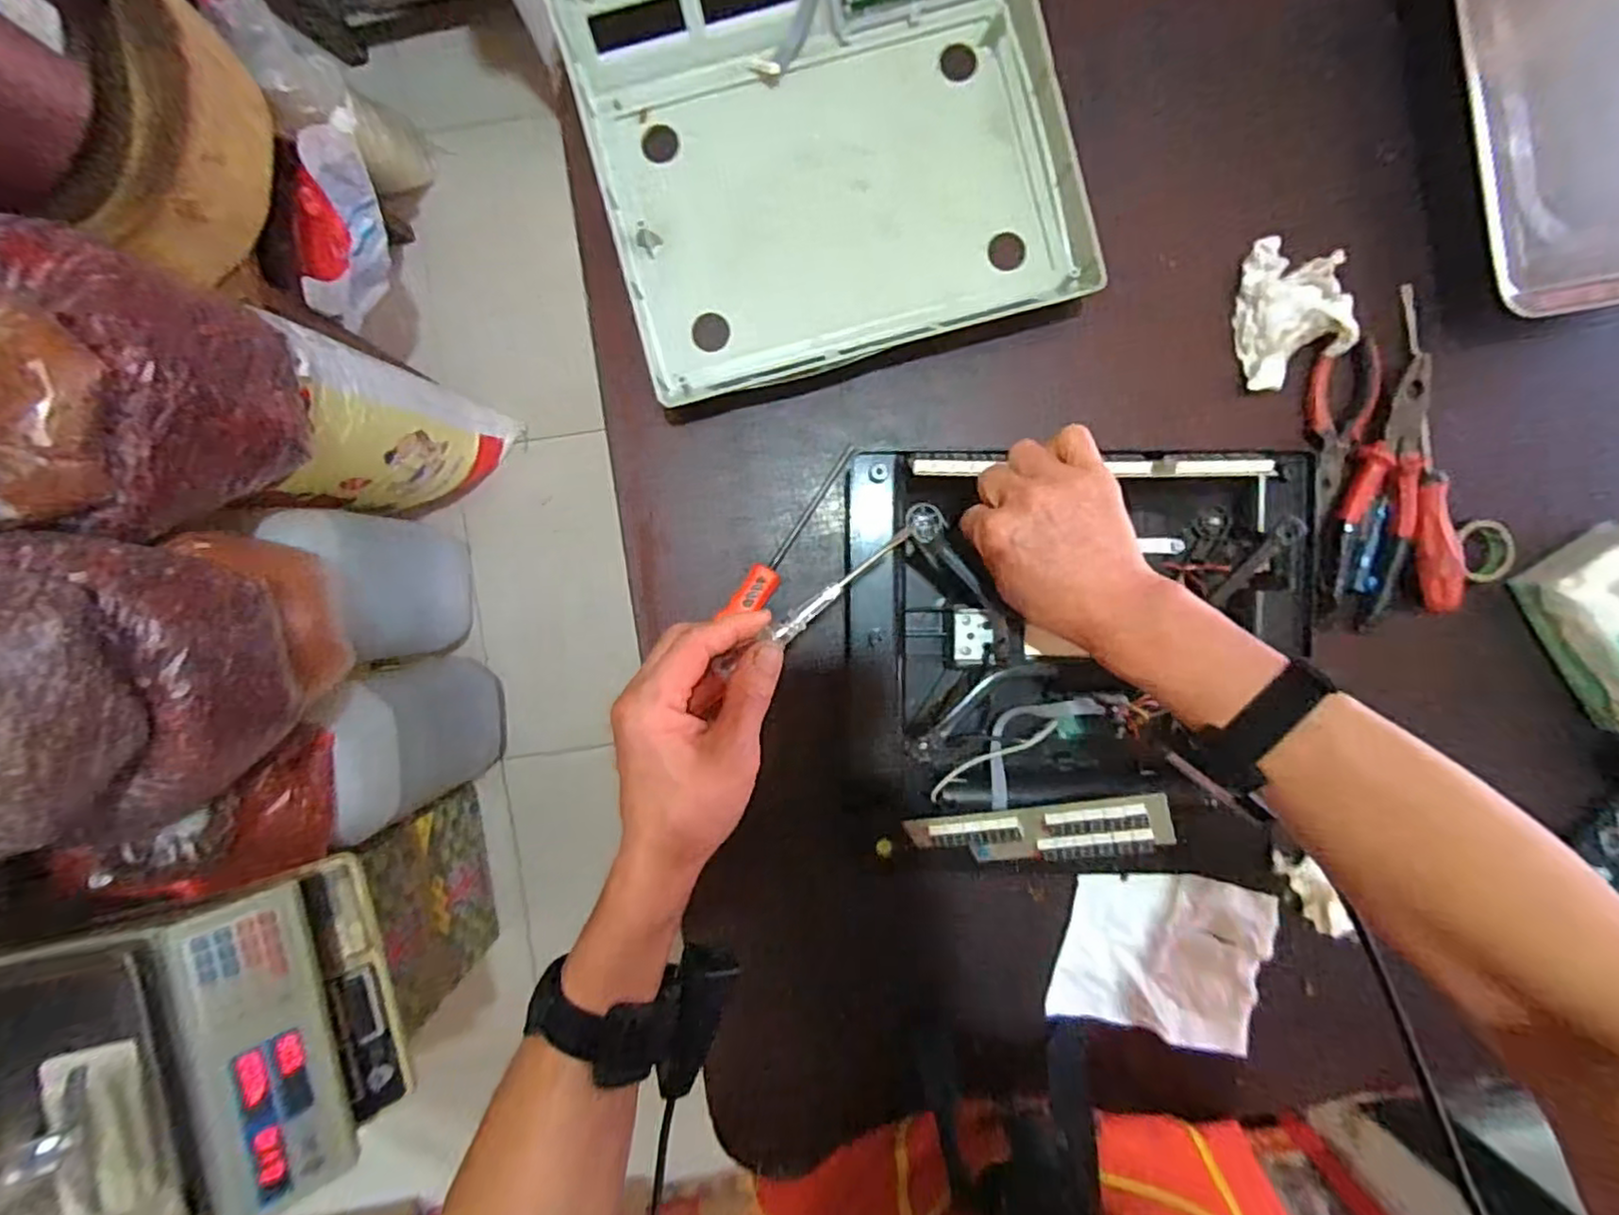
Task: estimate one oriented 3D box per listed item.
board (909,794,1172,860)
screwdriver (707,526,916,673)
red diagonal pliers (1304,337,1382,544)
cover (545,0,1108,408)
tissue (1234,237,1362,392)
[{"bbox_3d":[0.165,0.163,0.495,0.175,0.018,0.051,-12,121,21],"label":"board"},{"bbox_3d":[0.004,-0.001,0.378,0.131,0.010,0.014,-36,92,-1],"label":"screwdriver"},{"bbox_3d":[0.412,-0.132,0.534,0.044,0.012,0.151,7,92,-1],"label":"red diagonal pliers"},{"bbox_3d":[0.012,-0.353,0.501,0.340,0.079,0.326,-16,92,0],"label":"cover"},{"bbox_3d":[0.374,-0.217,0.522,0.083,0.030,0.103,5,92,-1],"label":"tissue"}]

